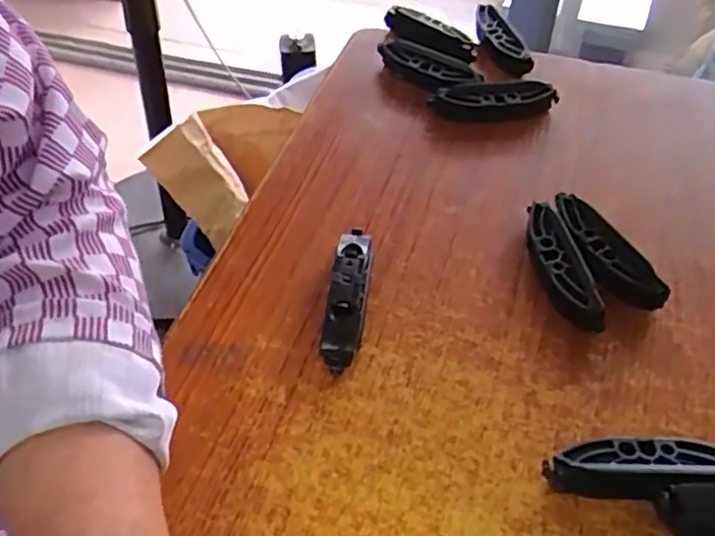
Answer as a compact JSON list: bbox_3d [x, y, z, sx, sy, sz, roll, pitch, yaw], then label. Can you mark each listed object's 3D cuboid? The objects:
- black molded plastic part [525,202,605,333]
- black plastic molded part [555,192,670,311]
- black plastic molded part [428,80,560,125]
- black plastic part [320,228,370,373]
[{"bbox_3d":[0.101,0.000,0.342,0.020,0.017,0.078,-9,49,-8],"label":"black molded plastic part"},{"bbox_3d":[0.123,-0.010,0.345,0.024,0.018,0.077,-24,53,-20],"label":"black plastic molded part"},{"bbox_3d":[0.087,-0.107,0.435,0.076,0.023,0.022,10,49,8],"label":"black plastic molded part"},{"bbox_3d":[-0.005,0.013,0.332,0.018,0.020,0.077,5,49,4],"label":"black plastic part"}]

